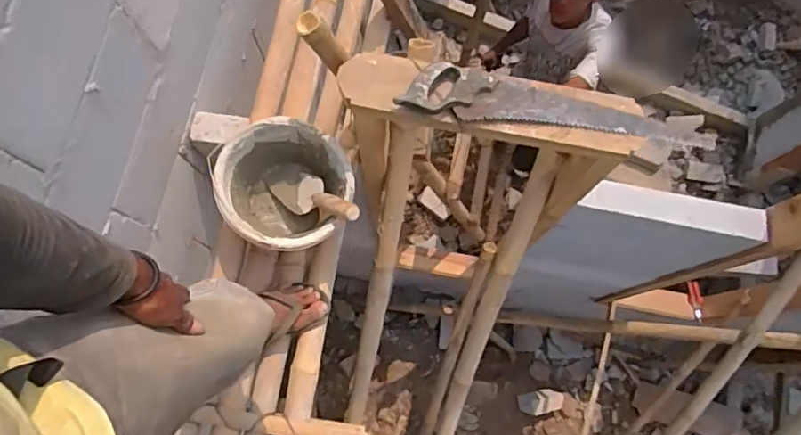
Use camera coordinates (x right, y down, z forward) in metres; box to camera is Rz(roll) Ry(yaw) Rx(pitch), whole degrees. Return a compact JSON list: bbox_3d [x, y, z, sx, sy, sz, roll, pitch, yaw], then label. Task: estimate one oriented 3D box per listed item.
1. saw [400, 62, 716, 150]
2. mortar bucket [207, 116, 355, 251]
[{"bbox_3d":[0.273,-0.190,1.004,0.547,0.049,0.090,8,77,1],"label":"saw"},{"bbox_3d":[-0.223,-0.050,1.174,0.242,0.170,0.241,0,77,-1],"label":"mortar bucket"}]

